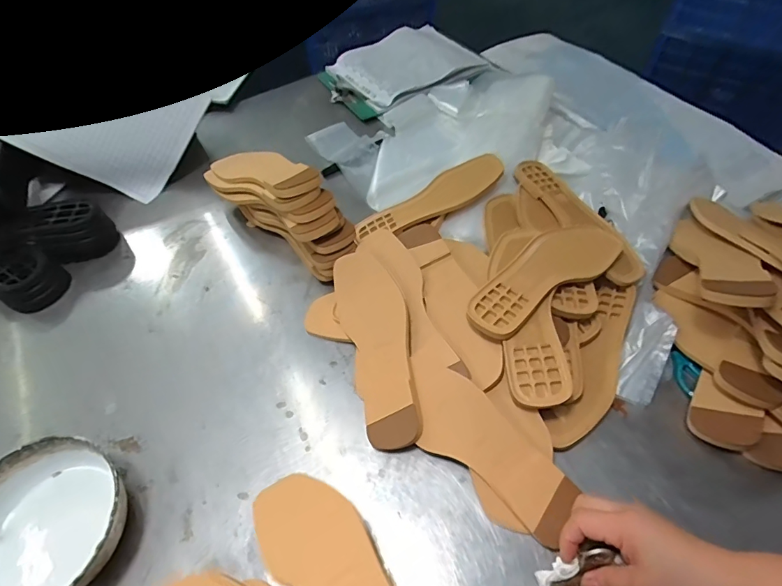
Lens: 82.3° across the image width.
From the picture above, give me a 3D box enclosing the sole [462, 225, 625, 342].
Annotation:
[{"bbox_3d":[0.182,-0.021,0.540,0.230,0.028,0.079,-31,58,-18],"label":"sole"}]

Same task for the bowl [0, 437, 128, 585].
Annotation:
[{"bbox_3d":[-0.330,0.225,0.427,0.151,0.065,0.146,-1,55,1],"label":"bowl"}]

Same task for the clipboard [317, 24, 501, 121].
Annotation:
[{"bbox_3d":[0.024,-0.446,0.896,0.302,0.052,0.214,-25,57,-15],"label":"clipboard"}]

